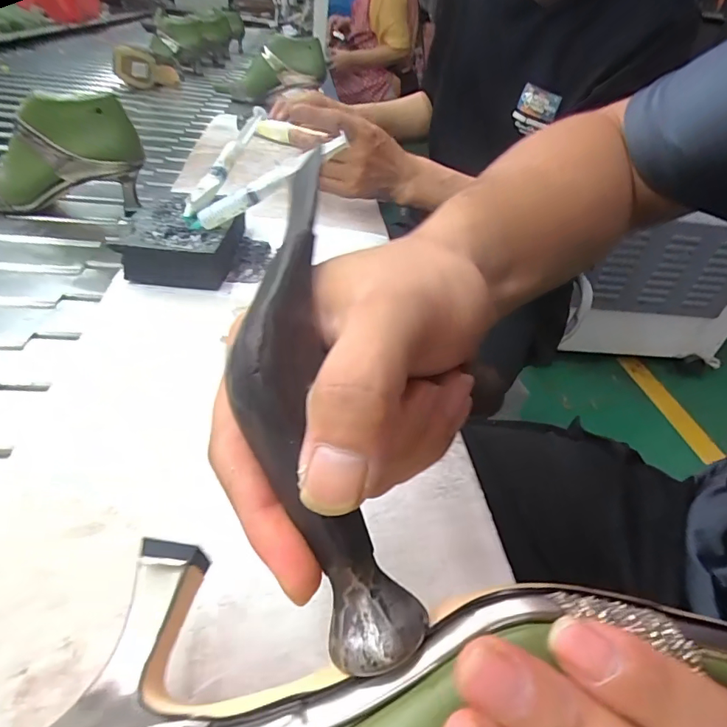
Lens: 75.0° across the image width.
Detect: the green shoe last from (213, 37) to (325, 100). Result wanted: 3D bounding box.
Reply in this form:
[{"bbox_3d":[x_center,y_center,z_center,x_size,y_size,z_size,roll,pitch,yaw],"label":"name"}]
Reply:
[{"bbox_3d":[-0.194,-0.616,0.996,0.222,0.096,0.081,-16,32,10],"label":"green shoe last"}]

